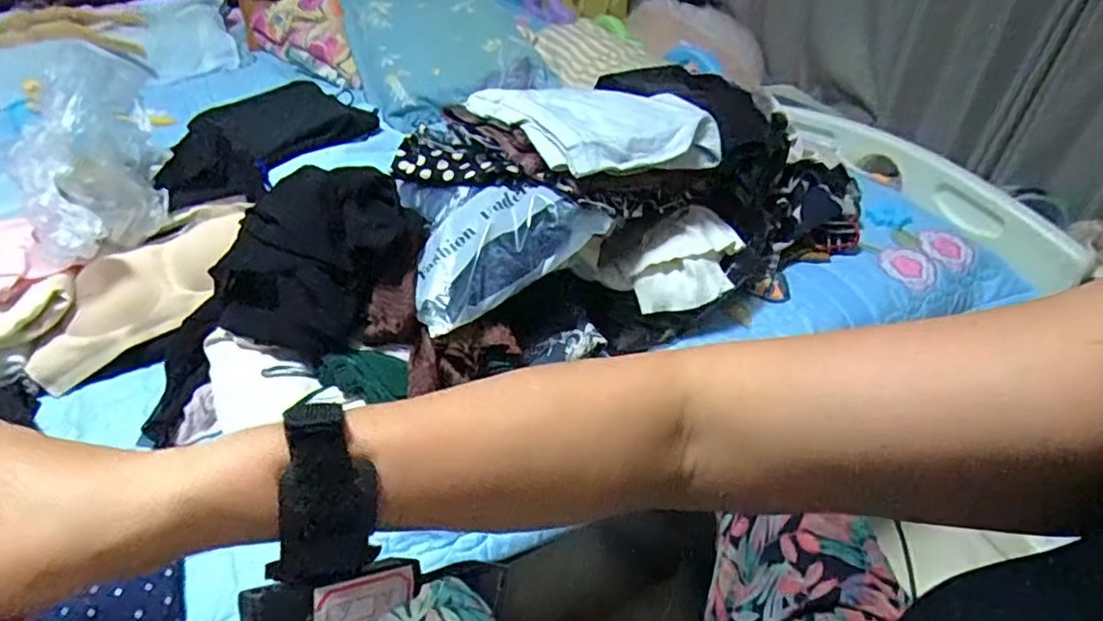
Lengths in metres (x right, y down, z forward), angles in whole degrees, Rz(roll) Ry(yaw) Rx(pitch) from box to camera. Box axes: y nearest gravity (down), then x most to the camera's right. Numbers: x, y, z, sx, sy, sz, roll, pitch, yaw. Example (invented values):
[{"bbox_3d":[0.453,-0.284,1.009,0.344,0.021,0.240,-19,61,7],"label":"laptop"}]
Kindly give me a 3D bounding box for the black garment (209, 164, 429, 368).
[{"bbox_3d":[-0.270,-0.063,0.716,0.172,0.130,0.220,30,48,32],"label":"black garment"}]

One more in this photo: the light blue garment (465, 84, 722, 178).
[{"bbox_3d":[0.052,-0.237,0.769,0.245,0.062,0.234,-23,44,-25],"label":"light blue garment"}]

